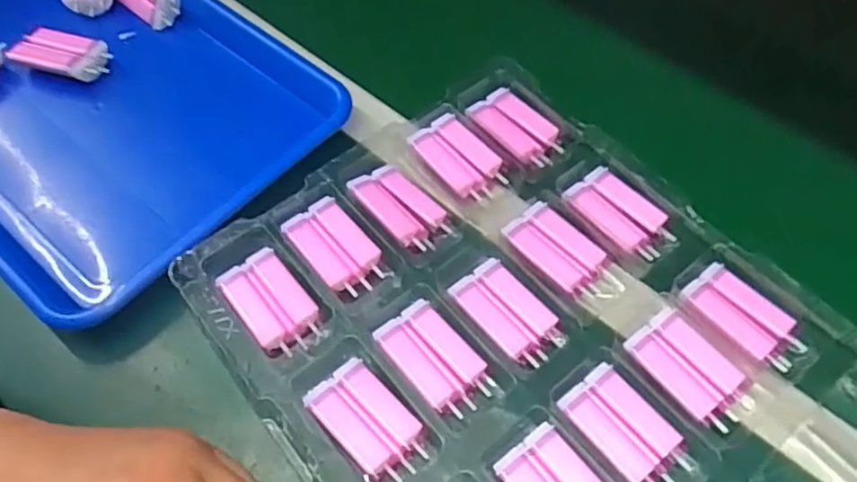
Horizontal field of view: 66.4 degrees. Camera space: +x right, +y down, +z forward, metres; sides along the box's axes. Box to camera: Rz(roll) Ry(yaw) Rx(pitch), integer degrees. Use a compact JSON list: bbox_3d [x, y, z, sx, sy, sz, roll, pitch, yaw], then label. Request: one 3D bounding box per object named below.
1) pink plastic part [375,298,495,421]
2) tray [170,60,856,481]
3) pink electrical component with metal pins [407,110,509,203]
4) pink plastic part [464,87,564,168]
[{"bbox_3d":[0.004,0.069,0.383,0.041,0.011,0.068,-36,64,-19],"label":"pink plastic part"},{"bbox_3d":[0.079,0.078,0.376,0.282,0.030,0.402,-36,67,-21],"label":"tray"},{"bbox_3d":[0.020,-0.058,0.450,0.037,0.012,0.065,-35,64,-19],"label":"pink electrical component with metal pins"},{"bbox_3d":[0.062,-0.080,0.465,0.040,0.010,0.068,-39,65,-20],"label":"pink plastic part"}]

